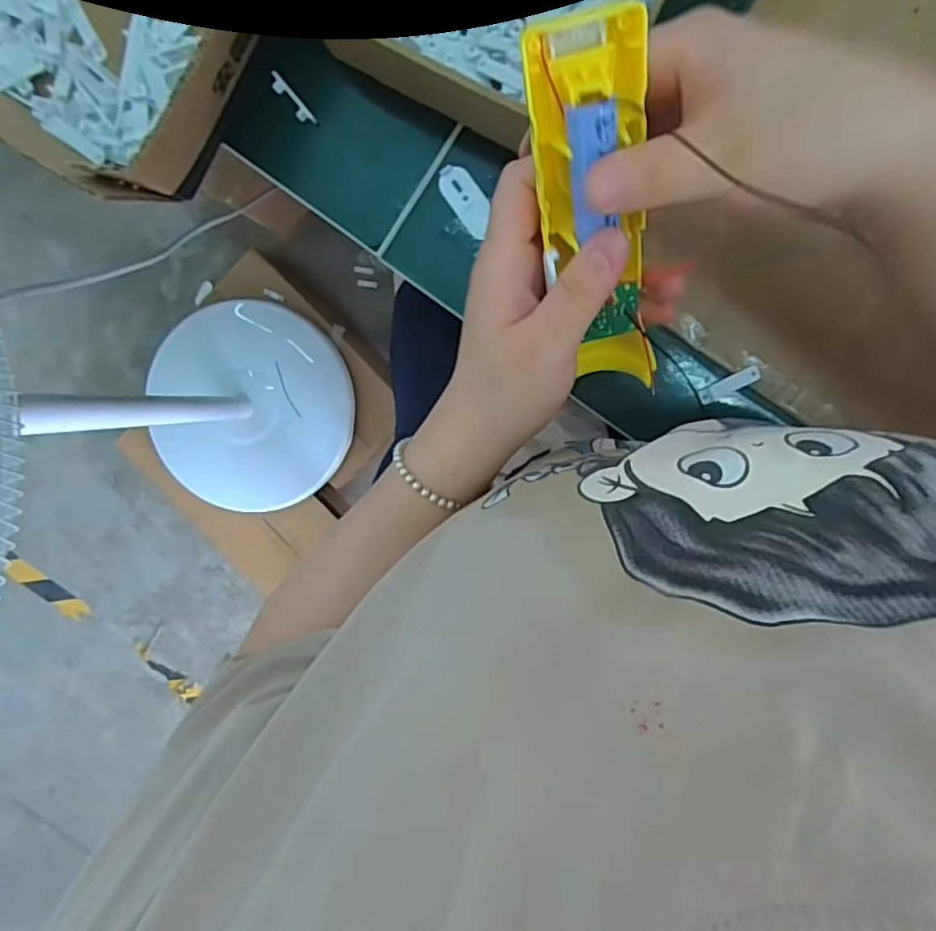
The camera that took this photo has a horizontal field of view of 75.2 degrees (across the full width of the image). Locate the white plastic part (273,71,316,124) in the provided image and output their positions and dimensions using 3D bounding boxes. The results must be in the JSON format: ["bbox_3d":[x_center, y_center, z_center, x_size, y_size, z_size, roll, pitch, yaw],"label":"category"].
[{"bbox_3d":[-0.107,-0.223,0.370,0.008,0.008,0.034,-40,91,7],"label":"white plastic part"}]

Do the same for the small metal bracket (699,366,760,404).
[{"bbox_3d":[0.161,-0.049,0.373,0.036,0.005,0.010,-26,93,7],"label":"small metal bracket"}]

